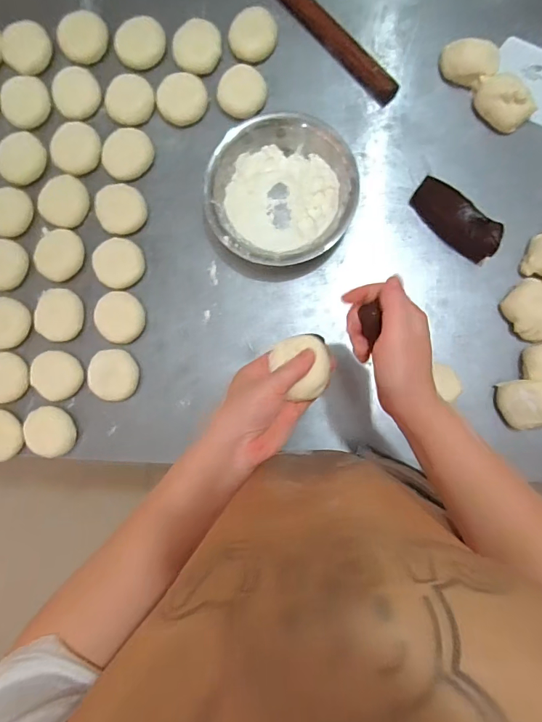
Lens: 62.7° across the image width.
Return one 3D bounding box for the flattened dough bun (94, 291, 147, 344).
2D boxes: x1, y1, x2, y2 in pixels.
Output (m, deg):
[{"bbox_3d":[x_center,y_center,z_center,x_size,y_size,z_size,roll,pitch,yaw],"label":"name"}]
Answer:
[{"bbox_3d":[-0.203,-0.060,0.599,0.060,0.019,0.069,-40,85,0],"label":"flattened dough bun"}]

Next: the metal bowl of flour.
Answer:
[{"bbox_3d":[0.011,-0.214,0.579,0.187,0.063,0.180,0,86,3],"label":"metal bowl of flour"}]

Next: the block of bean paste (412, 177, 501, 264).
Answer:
[{"bbox_3d":[0.239,-0.185,0.577,0.053,0.041,0.133,-40,73,0],"label":"block of bean paste"}]

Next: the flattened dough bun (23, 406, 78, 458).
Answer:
[{"bbox_3d":[-0.297,0.093,0.598,0.065,0.023,0.059,25,88,4],"label":"flattened dough bun"}]

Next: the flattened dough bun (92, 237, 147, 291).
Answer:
[{"bbox_3d":[-0.205,-0.132,0.603,0.064,0.023,0.062,0,86,3],"label":"flattened dough bun"}]

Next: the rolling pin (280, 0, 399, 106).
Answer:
[{"bbox_3d":[0.072,-0.453,0.605,0.032,0.031,0.265,-41,85,0],"label":"rolling pin"}]

